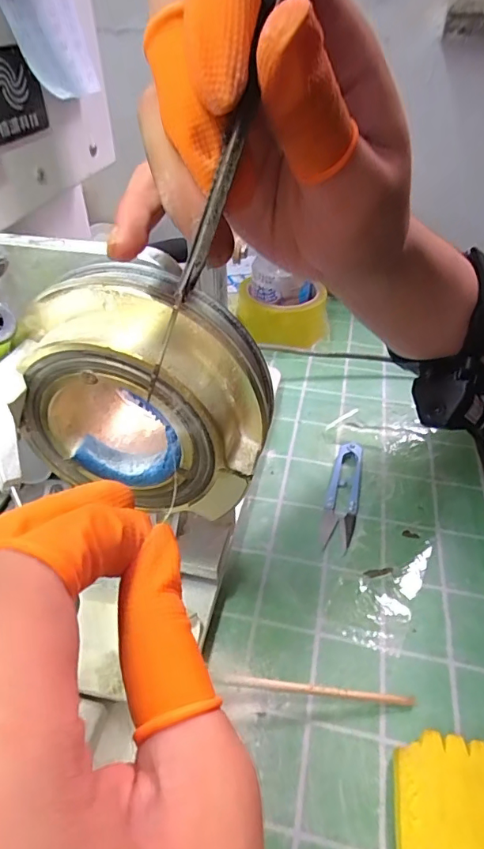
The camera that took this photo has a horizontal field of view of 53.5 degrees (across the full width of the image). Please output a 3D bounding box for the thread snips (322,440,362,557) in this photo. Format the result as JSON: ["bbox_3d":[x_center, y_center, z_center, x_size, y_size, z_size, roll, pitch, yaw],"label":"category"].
[{"bbox_3d":[0.079,0.051,0.371,0.025,0.006,0.105,10,42,13],"label":"thread snips"}]

